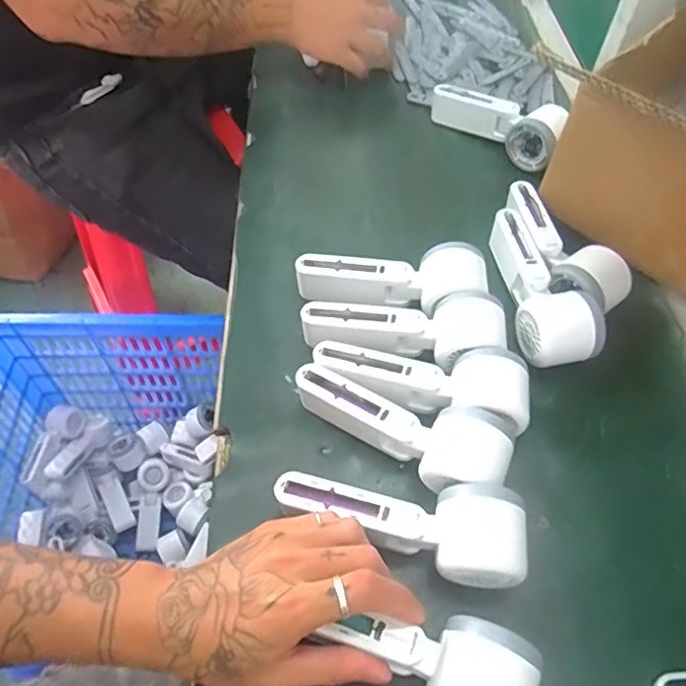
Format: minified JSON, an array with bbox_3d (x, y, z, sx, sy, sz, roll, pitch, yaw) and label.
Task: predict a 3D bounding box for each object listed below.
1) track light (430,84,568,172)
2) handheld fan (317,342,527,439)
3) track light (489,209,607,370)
[{"bbox_3d":[0.178,-0.253,0.652,0.154,0.055,0.054,39,61,23],"label":"track light"},{"bbox_3d":[0.060,0.031,0.445,0.163,0.053,0.054,11,54,5],"label":"handheld fan"},{"bbox_3d":[0.171,-0.056,0.511,0.059,0.045,0.161,-6,55,-8],"label":"track light"}]

